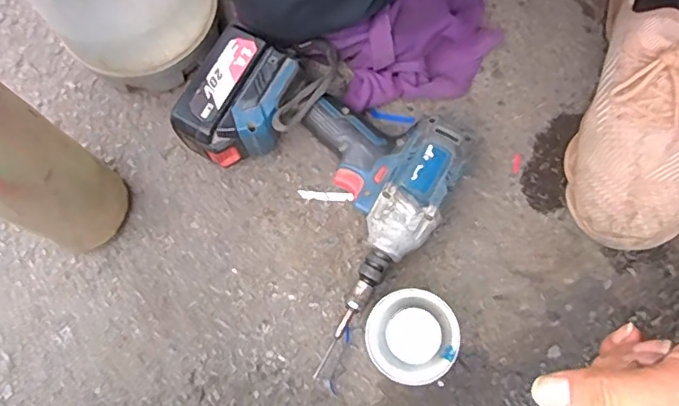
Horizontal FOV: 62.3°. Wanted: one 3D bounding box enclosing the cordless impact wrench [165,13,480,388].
[{"bbox_3d":[-0.022,-0.043,0.502,0.248,0.077,0.194,43,80,12],"label":"cordless impact wrench"}]

